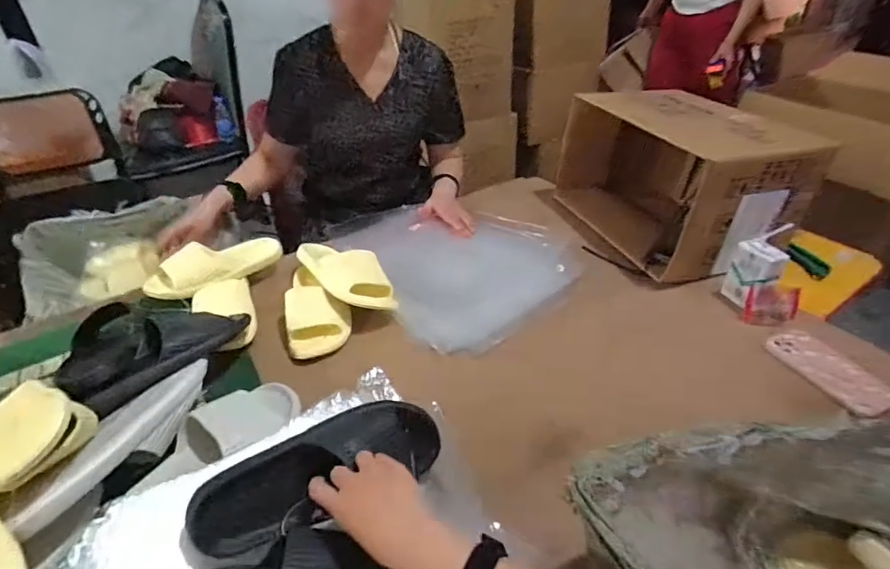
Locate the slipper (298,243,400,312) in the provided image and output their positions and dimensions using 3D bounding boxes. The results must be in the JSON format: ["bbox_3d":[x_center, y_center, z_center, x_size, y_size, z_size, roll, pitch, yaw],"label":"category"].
[{"bbox_3d":[-0.182,-0.025,0.896,0.104,0.061,0.226,-28,44,-32],"label":"slipper"}]

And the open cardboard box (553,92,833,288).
[{"bbox_3d":[0.422,-0.212,0.935,0.293,0.206,0.399,-8,36,-9],"label":"open cardboard box"}]

